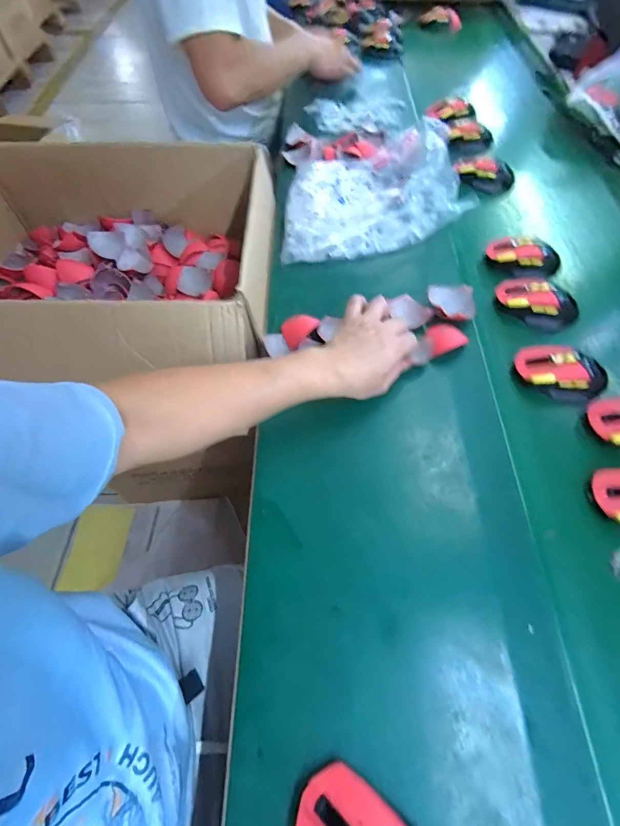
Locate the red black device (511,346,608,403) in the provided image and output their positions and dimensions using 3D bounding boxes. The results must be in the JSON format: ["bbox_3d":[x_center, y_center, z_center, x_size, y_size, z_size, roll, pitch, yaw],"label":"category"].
[{"bbox_3d":[0.334,-0.054,0.509,0.120,0.035,0.058,8,61,5],"label":"red black device"}]

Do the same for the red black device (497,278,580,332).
[{"bbox_3d":[0.332,-0.161,0.573,0.111,0.040,0.059,29,65,16],"label":"red black device"}]

